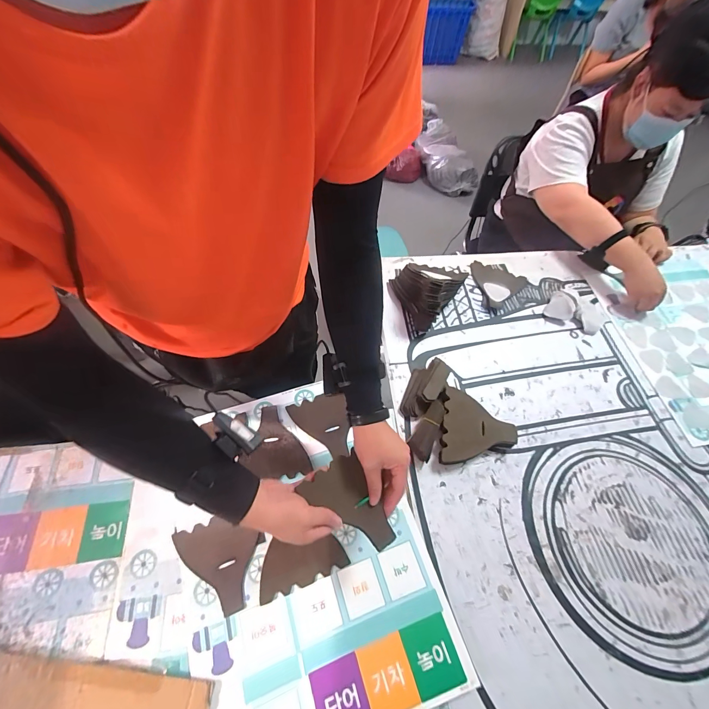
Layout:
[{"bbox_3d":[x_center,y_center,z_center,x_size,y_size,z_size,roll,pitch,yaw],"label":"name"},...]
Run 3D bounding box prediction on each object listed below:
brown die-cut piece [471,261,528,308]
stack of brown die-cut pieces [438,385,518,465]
[{"bbox_3d":[0.360,-0.197,0.833,0.154,0.010,0.132,-34,69,-25],"label":"brown die-cut piece"},{"bbox_3d":[0.243,0.143,0.634,0.153,0.039,0.148,5,61,-1],"label":"stack of brown die-cut pieces"}]

